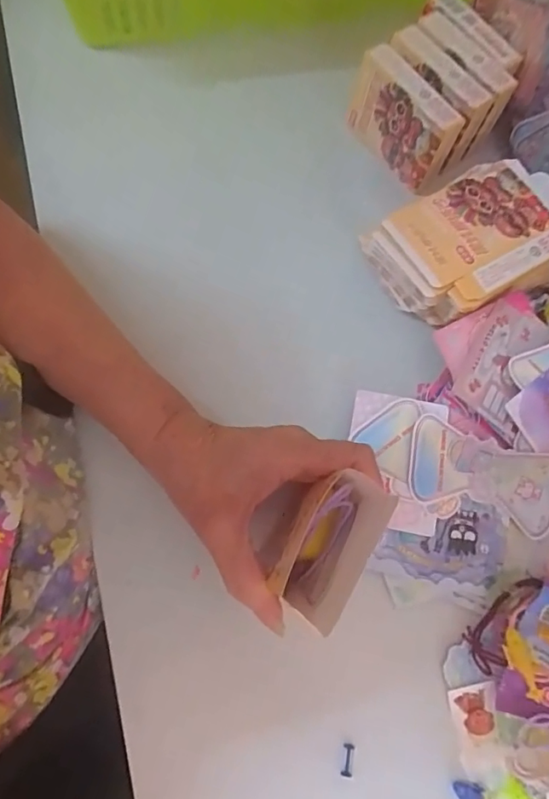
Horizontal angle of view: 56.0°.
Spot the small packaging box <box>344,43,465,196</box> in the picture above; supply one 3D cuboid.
[{"bbox_3d":[0.096,-0.216,0.400,0.025,0.072,0.091,-42,79,-18],"label":"small packaging box"}]

